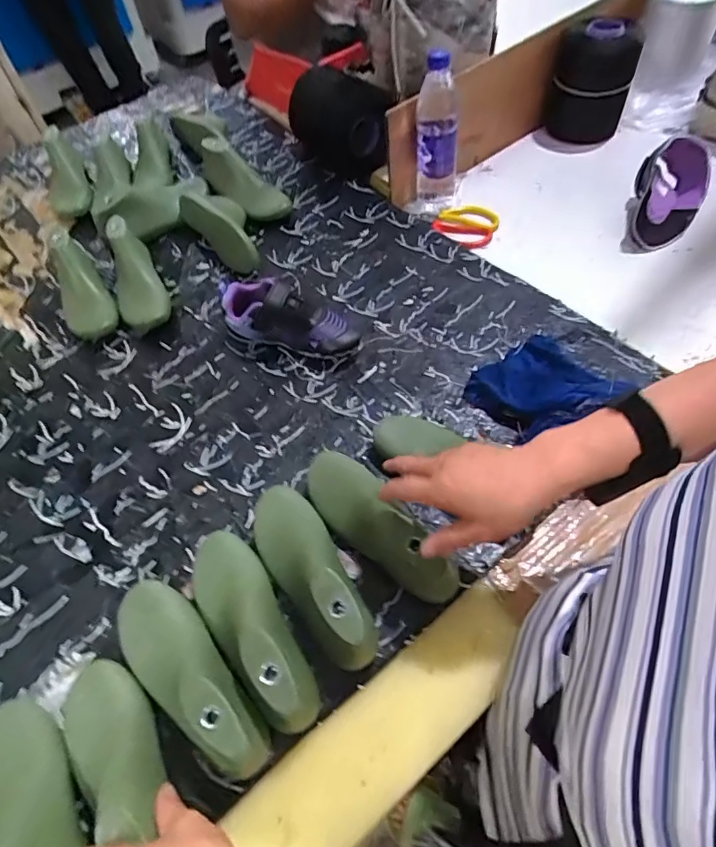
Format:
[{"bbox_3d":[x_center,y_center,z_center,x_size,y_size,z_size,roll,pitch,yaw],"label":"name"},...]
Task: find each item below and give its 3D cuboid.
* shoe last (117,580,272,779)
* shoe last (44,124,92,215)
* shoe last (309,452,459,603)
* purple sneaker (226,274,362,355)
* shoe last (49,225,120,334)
[{"bbox_3d":[-0.158,0.222,0.456,0.069,0.087,0.199,-38,62,-19],"label":"shoe last"},{"bbox_3d":[-0.529,-0.443,0.921,0.073,0.077,0.189,-23,58,-10],"label":"shoe last"},{"bbox_3d":[0.015,0.092,0.517,0.067,0.071,0.193,-36,49,-18],"label":"shoe last"},{"bbox_3d":[-0.091,-0.136,0.684,0.190,0.078,0.073,20,61,17],"label":"purple sneaker"},{"bbox_3d":[-0.413,-0.199,0.760,0.073,0.077,0.185,-32,60,-16],"label":"shoe last"}]

